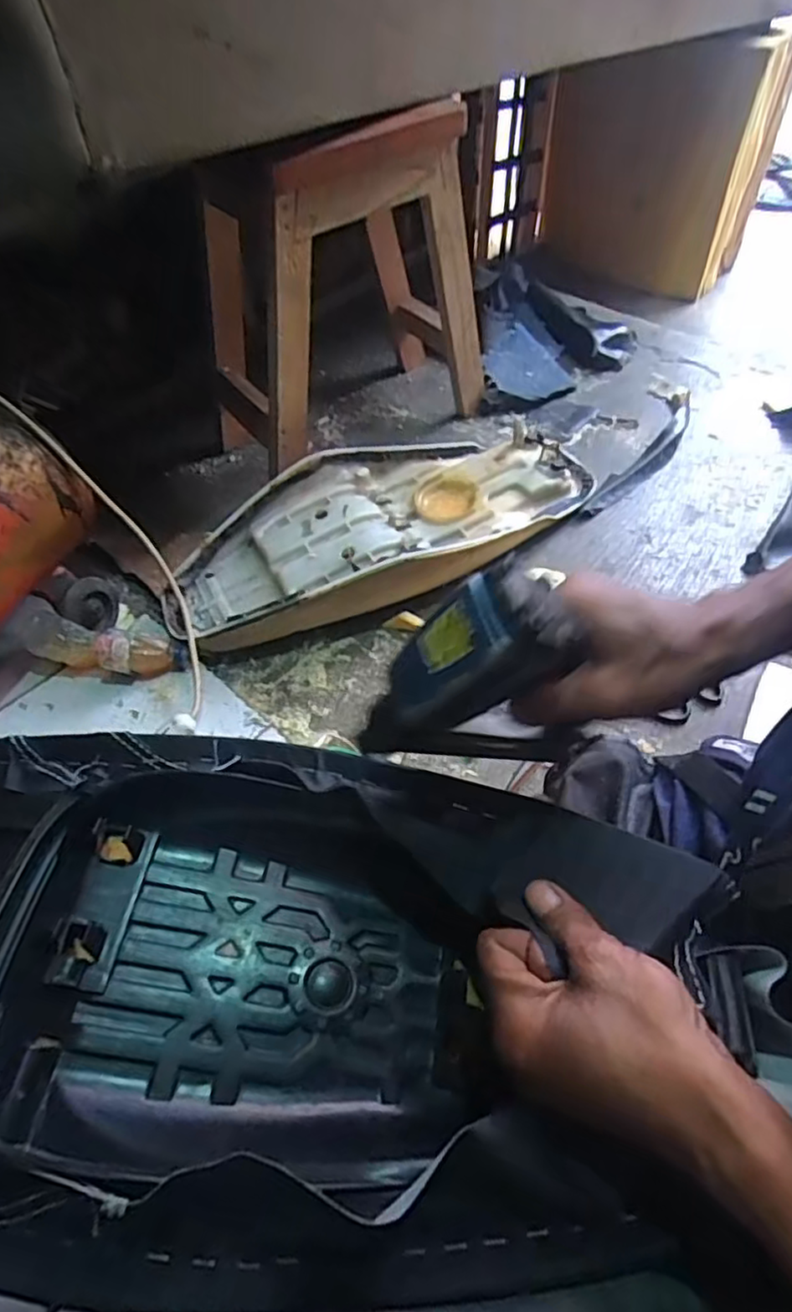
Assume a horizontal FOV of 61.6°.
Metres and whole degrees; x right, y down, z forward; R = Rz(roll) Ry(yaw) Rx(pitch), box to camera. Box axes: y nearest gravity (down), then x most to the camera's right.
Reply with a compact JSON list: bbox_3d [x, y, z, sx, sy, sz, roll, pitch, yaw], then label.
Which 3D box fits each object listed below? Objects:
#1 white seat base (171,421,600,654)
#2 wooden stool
[{"bbox_3d":[-0.009,-0.204,1.009,0.672,0.094,0.268,-24,55,-13],"label":"white seat base"},{"bbox_3d":[-0.091,-0.573,1.046,0.423,0.447,0.238,-30,57,-17],"label":"wooden stool"}]

